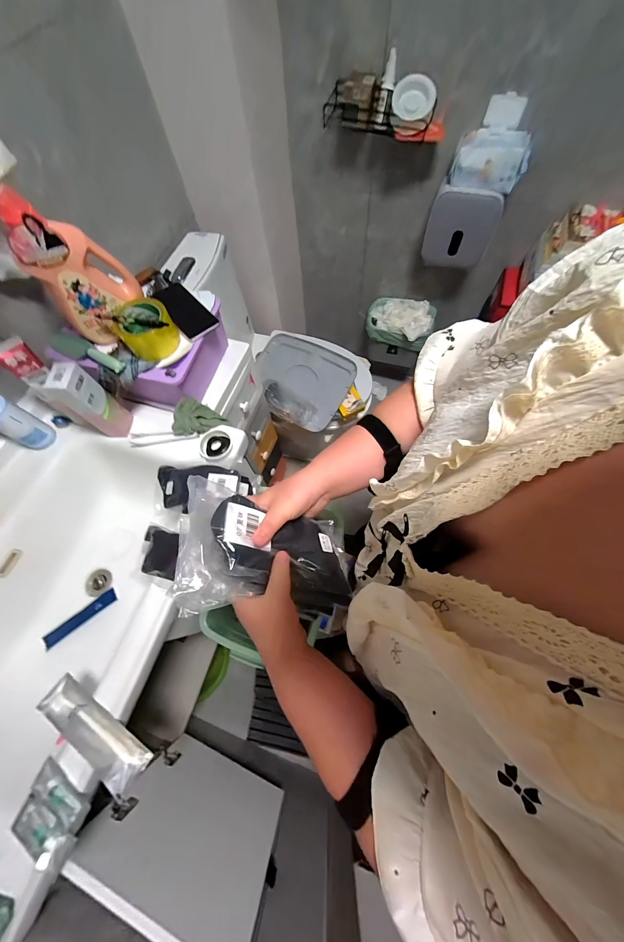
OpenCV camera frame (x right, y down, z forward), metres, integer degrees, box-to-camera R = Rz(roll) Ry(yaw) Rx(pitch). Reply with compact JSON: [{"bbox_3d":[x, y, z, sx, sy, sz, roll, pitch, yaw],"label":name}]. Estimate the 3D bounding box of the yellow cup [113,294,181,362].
[{"bbox_3d":[-0.319,-0.278,0.581,0.096,0.074,0.096,-1,66,3],"label":"yellow cup"}]

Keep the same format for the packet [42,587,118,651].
[{"bbox_3d":[-0.497,0.316,0.643,0.154,0.008,0.032,-36,69,-12],"label":"packet"}]

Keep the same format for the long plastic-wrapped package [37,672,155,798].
[{"bbox_3d":[-0.333,0.387,0.450,0.214,0.011,0.052,17,45,24],"label":"long plastic-wrapped package"}]

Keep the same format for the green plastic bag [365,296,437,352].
[{"bbox_3d":[0.372,-0.637,1.274,0.280,0.115,0.172,20,69,12],"label":"green plastic bag"}]

